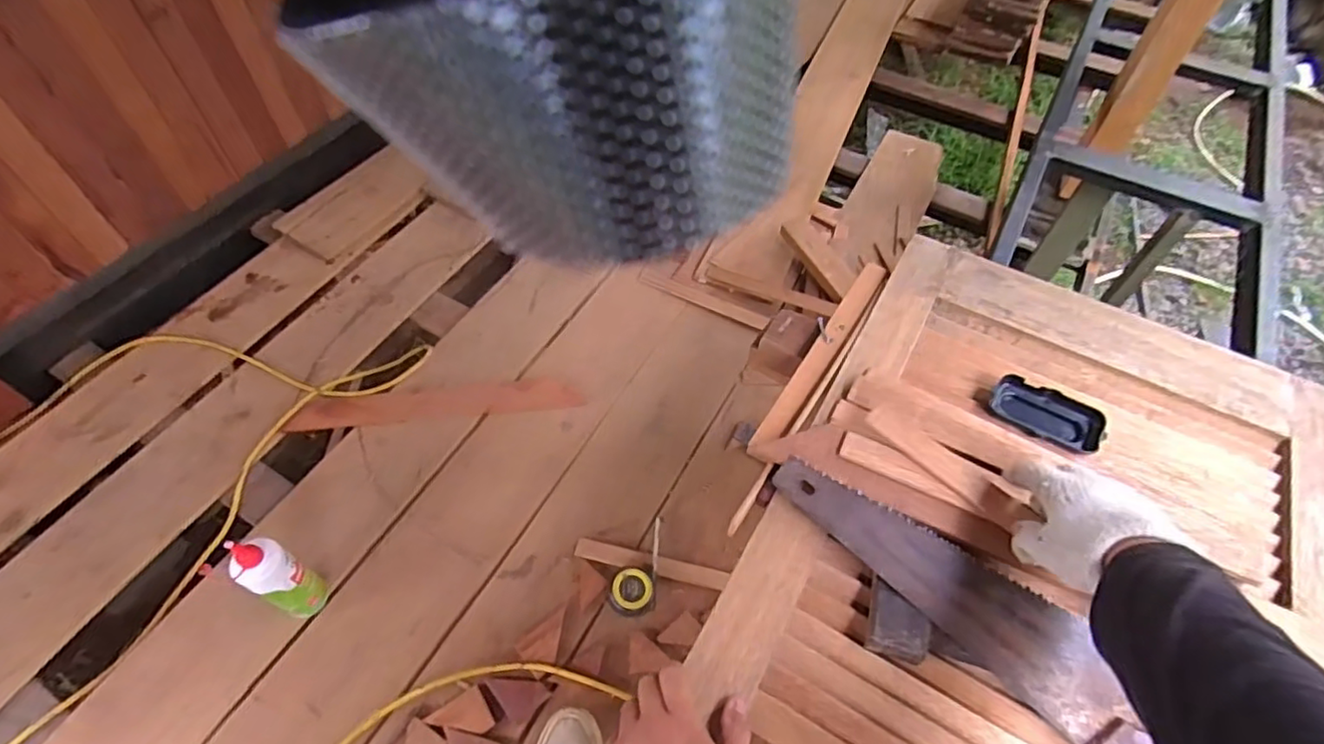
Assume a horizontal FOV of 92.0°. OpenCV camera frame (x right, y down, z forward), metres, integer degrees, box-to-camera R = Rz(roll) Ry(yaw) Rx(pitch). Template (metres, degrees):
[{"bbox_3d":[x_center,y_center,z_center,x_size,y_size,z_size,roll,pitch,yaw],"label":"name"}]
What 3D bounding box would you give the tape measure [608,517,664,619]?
[{"bbox_3d":[-0.042,0.309,1.041,0.076,0.042,0.172,5,54,2],"label":"tape measure"}]

